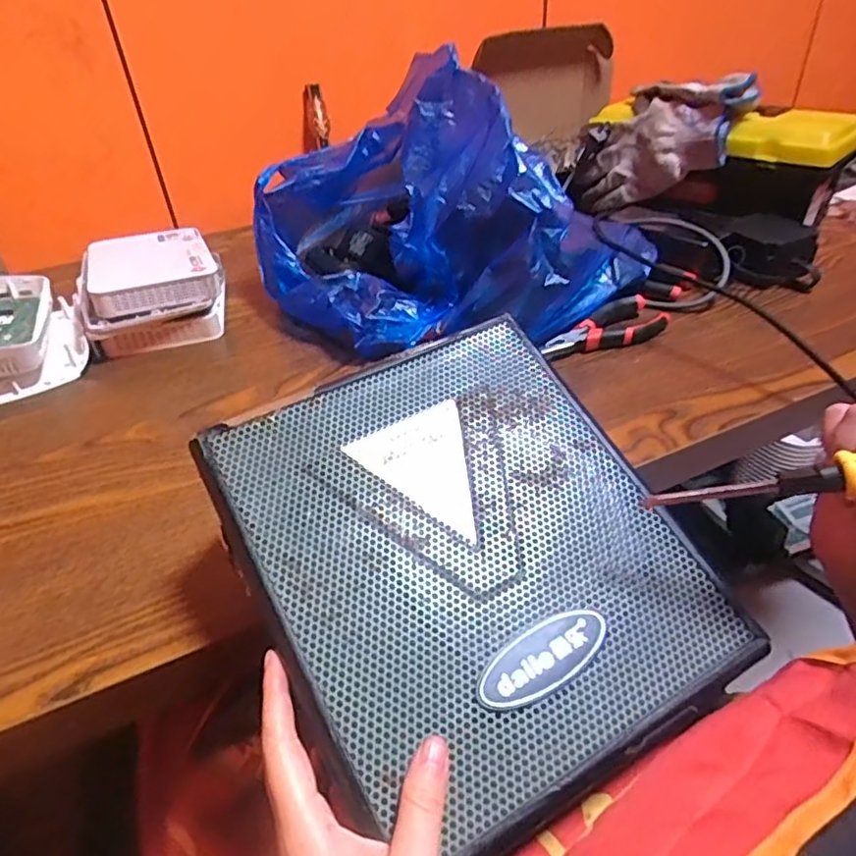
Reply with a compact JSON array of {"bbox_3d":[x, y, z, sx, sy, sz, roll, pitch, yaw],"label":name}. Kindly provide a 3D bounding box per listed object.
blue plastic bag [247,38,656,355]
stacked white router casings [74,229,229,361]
[{"bbox_3d":[0.017,-0.247,0.649,0.345,0.195,0.357,-27,43,-26],"label":"blue plastic bag"},{"bbox_3d":[-0.304,-0.157,0.688,0.142,0.075,0.177,-14,39,-12],"label":"stacked white router casings"}]

